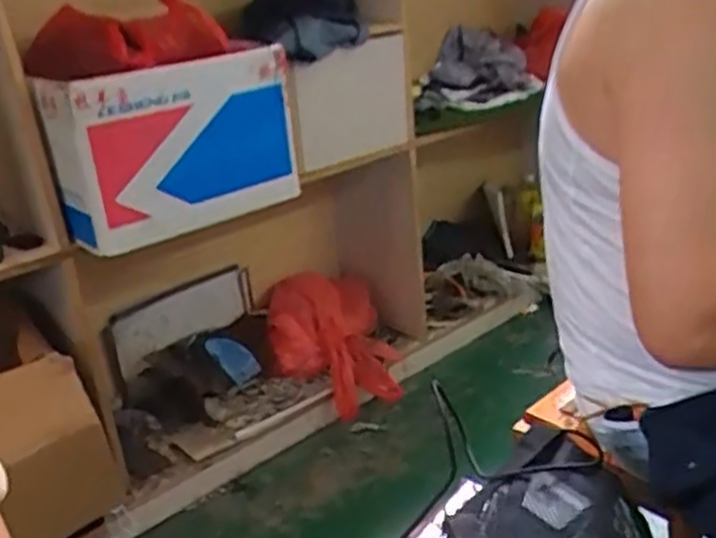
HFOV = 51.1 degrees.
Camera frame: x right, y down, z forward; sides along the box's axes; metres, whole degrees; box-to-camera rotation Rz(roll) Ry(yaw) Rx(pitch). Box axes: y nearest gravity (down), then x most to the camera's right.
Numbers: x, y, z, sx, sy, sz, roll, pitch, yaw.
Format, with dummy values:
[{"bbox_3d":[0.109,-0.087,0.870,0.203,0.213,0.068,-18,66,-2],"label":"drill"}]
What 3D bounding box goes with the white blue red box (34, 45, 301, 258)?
[{"bbox_3d":[-0.270,-0.192,1.184,0.386,0.251,0.106,-21,28,-30],"label":"white blue red box"}]

